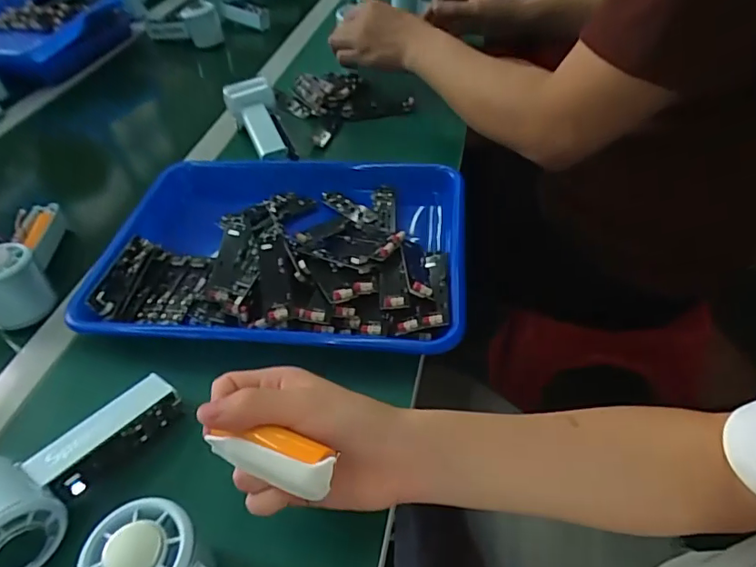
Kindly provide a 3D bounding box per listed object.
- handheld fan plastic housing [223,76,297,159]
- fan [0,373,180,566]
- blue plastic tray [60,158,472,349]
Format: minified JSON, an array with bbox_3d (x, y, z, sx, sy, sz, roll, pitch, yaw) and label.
[{"bbox_3d":[-0.143,-0.198,0.653,0.060,0.038,0.147,-22,65,-15],"label":"handheld fan plastic housing"},{"bbox_3d":[-0.210,0.113,0.343,0.070,0.047,0.151,21,51,25],"label":"fan"},{"bbox_3d":[-0.097,-0.026,0.512,0.358,0.071,0.244,1,46,8],"label":"blue plastic tray"}]

